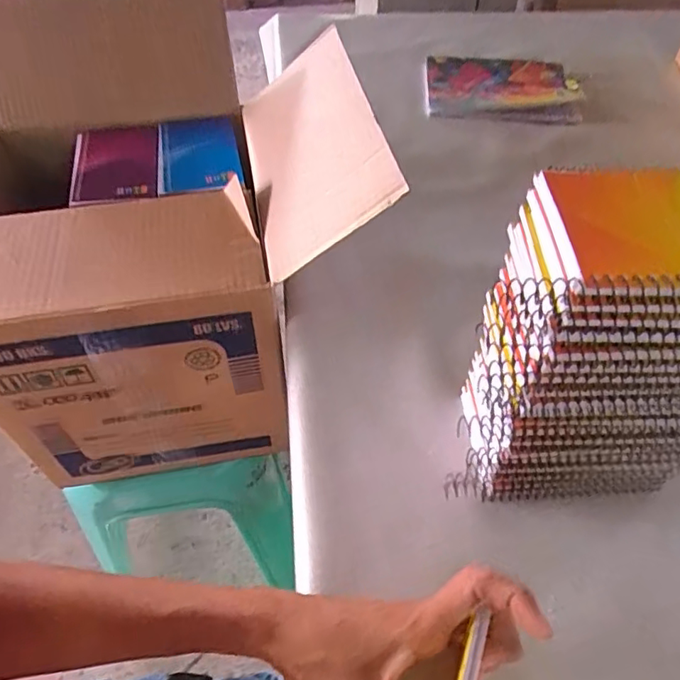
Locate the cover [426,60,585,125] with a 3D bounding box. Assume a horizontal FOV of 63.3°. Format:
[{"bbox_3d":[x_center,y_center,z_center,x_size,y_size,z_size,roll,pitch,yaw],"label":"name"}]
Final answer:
[{"bbox_3d":[0.208,-0.330,0.719,0.190,0.012,0.134,3,51,1],"label":"cover"}]

